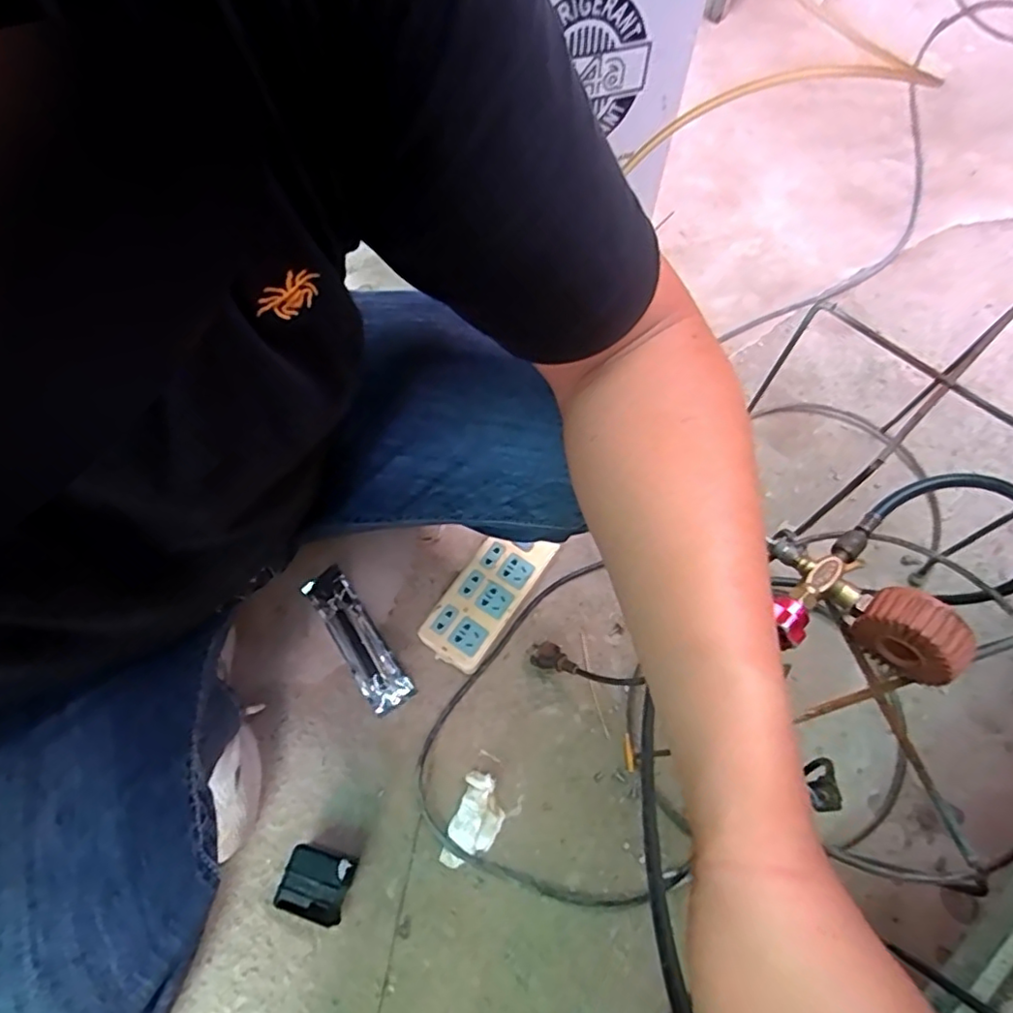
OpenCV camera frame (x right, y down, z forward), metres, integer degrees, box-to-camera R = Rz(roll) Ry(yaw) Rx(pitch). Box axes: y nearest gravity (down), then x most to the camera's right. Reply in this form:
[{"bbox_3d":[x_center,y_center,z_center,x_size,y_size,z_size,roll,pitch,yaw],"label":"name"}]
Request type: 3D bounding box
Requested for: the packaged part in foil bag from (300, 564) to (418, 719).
[{"bbox_3d":[-0.174,0.151,0.694,0.050,0.021,0.182,-34,68,-13],"label":"packaged part in foil bag"}]

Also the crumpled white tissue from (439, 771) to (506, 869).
[{"bbox_3d":[-0.032,0.323,0.615,0.049,0.024,0.090,18,67,10],"label":"crumpled white tissue"}]

